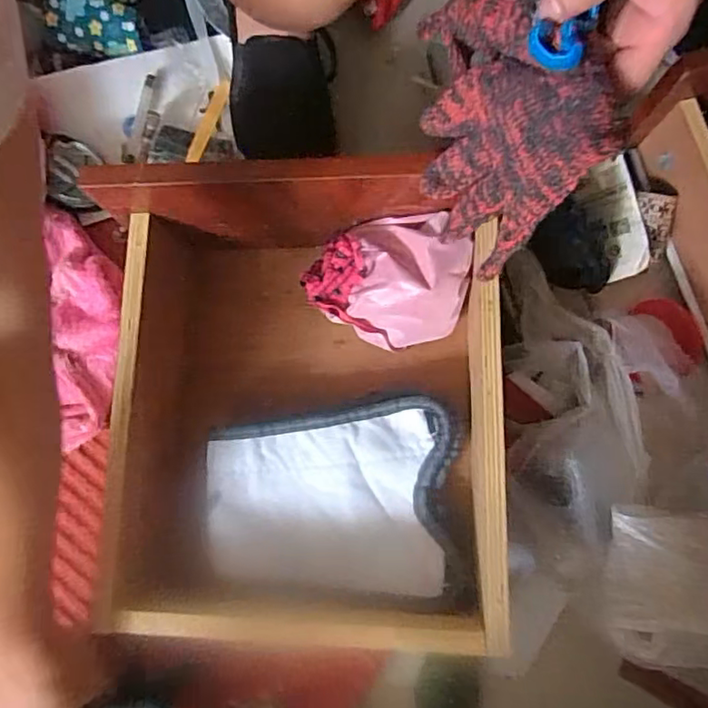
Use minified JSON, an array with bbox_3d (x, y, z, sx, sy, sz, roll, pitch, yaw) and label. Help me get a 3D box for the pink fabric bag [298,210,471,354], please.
[{"bbox_3d":[0.024,-0.056,0.457,0.118,0.090,0.084,15,77,3],"label":"pink fabric bag"}]

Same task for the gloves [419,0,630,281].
[{"bbox_3d":[0.084,-0.139,0.334,0.040,0.109,0.159,-5,65,-34],"label":"gloves"}]

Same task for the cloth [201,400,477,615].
[{"bbox_3d":[-0.019,0.108,0.445,0.188,0.037,0.141,-3,76,-1],"label":"cloth"}]

